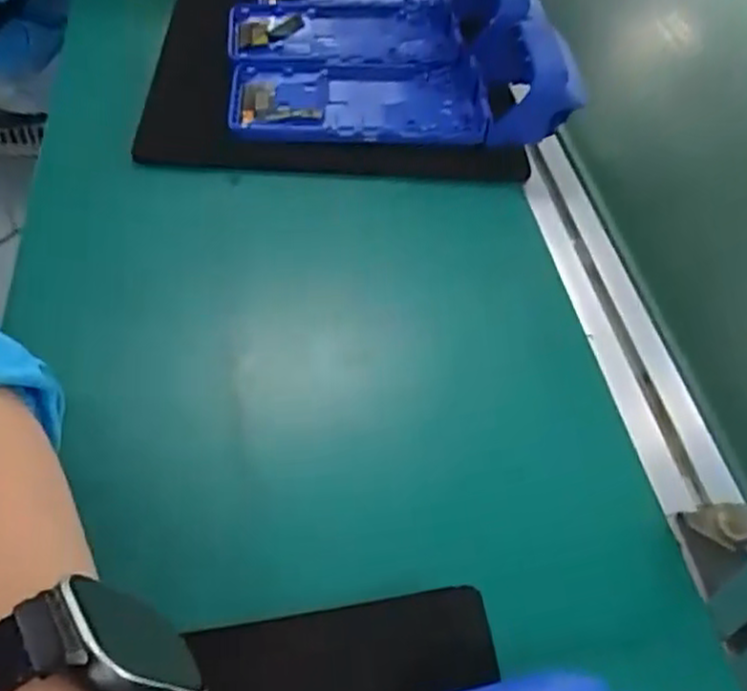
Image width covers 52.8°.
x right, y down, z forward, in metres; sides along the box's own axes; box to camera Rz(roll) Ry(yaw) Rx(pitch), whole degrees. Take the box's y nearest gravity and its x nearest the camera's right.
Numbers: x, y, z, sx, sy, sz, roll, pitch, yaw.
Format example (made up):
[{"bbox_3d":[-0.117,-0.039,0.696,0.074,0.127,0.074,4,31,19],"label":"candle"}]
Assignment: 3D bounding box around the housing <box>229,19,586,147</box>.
[{"bbox_3d":[0.016,-0.179,0.493,0.217,0.070,0.097,1,49,-5],"label":"housing"}]

